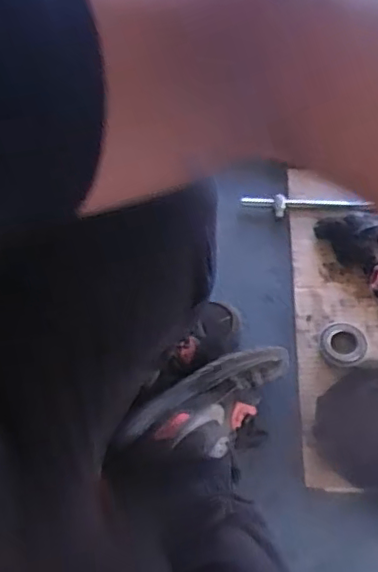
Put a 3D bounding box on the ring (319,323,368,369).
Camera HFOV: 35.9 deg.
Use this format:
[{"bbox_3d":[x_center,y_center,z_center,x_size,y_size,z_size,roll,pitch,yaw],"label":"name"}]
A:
[{"bbox_3d":[0.226,0.088,0.854,0.067,0.016,0.068,-2,57,3],"label":"ring"}]

